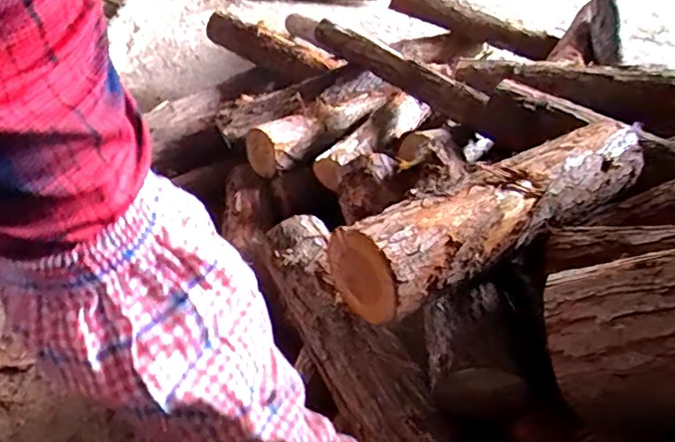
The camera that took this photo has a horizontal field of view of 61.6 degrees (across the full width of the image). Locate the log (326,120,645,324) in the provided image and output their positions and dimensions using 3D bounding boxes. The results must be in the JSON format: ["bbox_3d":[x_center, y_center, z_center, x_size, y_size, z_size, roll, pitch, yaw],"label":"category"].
[{"bbox_3d":[0.223,-0.034,0.693,0.493,0.093,0.098,-25,50,-27],"label":"log"}]

